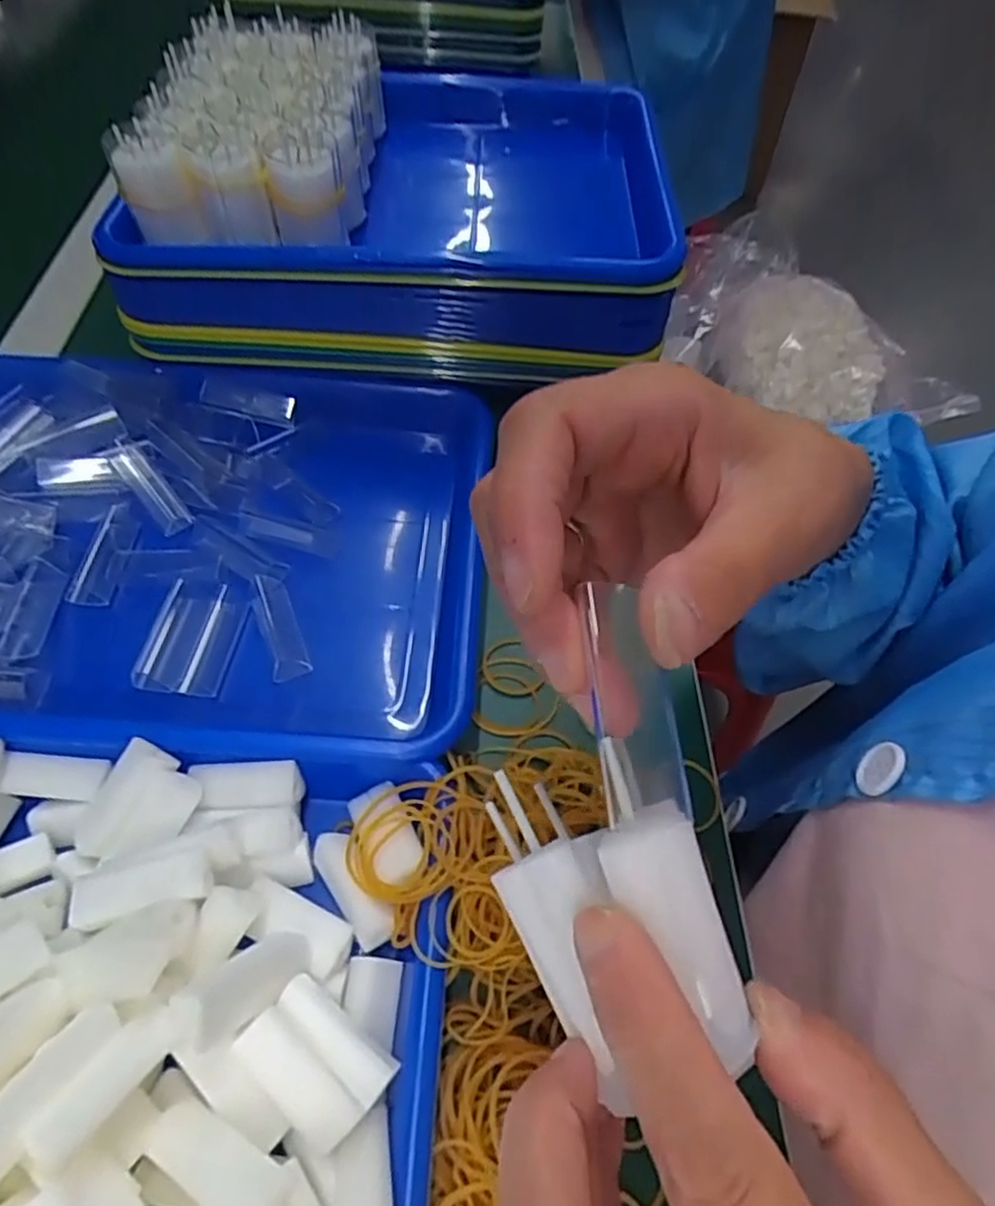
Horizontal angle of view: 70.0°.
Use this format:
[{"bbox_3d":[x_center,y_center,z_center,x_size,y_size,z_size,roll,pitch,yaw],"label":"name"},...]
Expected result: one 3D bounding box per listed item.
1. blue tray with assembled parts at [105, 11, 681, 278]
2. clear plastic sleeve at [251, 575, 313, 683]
[{"bbox_3d":[-0.055,-0.281,0.447,0.299,0.079,0.246,3,55,0],"label":"blue tray with assembled parts"},{"bbox_3d":[-0.108,0.010,0.351,0.018,0.005,0.059,-18,58,-15],"label":"clear plastic sleeve"}]

